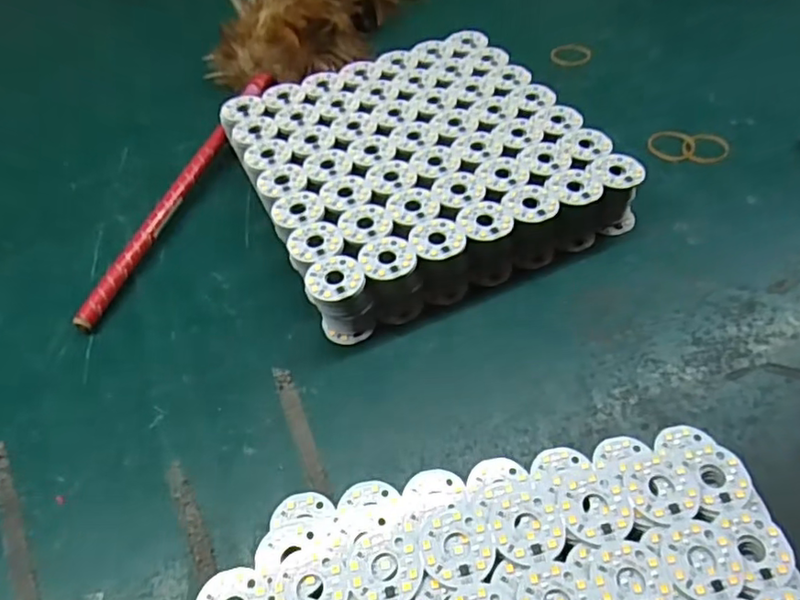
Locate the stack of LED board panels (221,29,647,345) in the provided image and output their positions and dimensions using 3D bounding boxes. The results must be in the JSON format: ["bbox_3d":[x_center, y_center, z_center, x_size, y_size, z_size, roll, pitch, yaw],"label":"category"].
[{"bbox_3d":[0.011,-0.094,0.400,0.208,0.042,0.209,-22,52,-14],"label":"stack of LED board panels"}]

